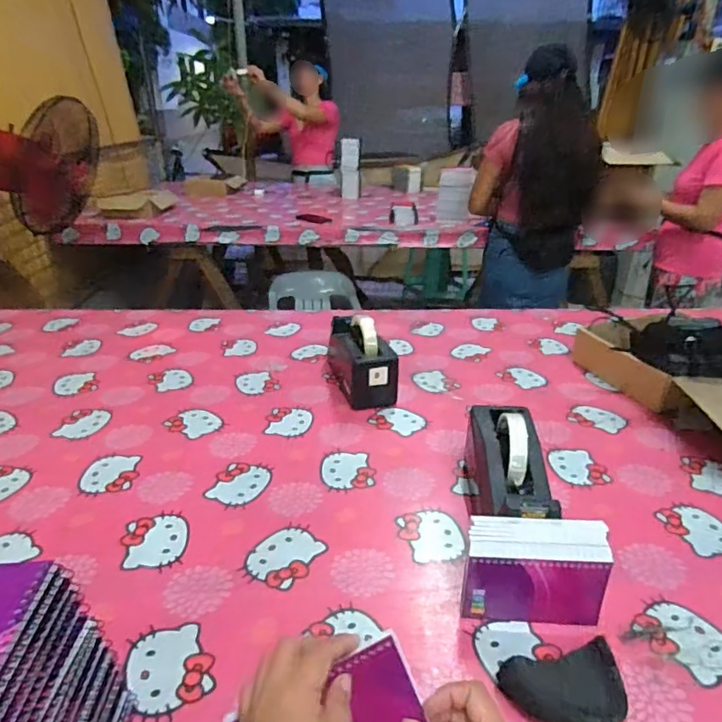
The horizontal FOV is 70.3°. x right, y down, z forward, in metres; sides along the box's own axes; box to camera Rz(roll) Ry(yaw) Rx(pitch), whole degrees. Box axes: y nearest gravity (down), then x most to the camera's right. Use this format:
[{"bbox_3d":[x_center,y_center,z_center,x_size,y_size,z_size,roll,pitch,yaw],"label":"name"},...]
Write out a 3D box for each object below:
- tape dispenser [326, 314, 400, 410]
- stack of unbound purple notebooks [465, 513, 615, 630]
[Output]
[{"bbox_3d":[-0.006,-0.015,0.900,0.078,0.121,0.208,-9,29,-17],"label":"tape dispenser"},{"bbox_3d":[0.171,0.208,0.509,0.143,0.085,0.071,1,28,1],"label":"stack of unbound purple notebooks"}]

